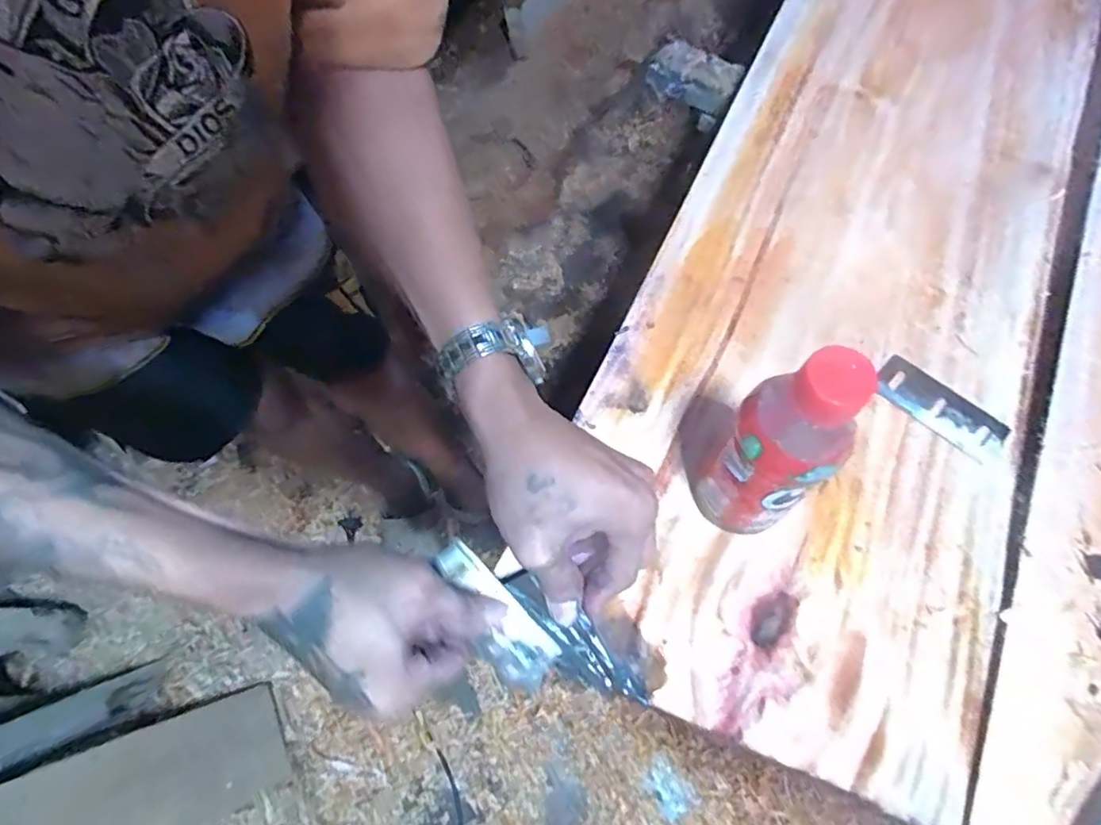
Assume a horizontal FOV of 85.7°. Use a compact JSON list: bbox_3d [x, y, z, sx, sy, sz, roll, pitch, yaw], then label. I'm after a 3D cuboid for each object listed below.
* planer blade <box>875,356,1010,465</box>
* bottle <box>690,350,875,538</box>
[{"bbox_3d":[0.273,-0.003,0.418,0.089,0.006,0.040,39,72,17],"label":"planer blade"},{"bbox_3d":[0.117,0.016,0.321,0.061,0.178,0.067,35,71,16],"label":"bottle"}]

